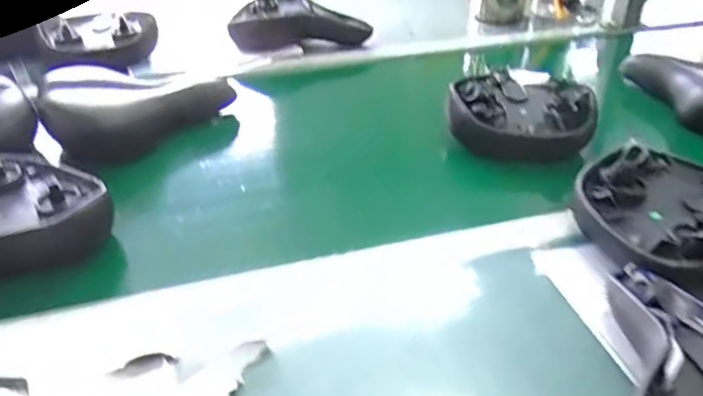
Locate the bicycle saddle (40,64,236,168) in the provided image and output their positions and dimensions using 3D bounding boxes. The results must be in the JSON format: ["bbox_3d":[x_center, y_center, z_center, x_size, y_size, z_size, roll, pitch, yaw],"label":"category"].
[{"bbox_3d":[-0.288,-0.119,0.813,0.242,0.080,0.145,-12,36,-19],"label":"bicycle saddle"}]

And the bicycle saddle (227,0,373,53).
[{"bbox_3d":[-0.088,-0.318,1.088,0.247,0.078,0.113,4,34,4],"label":"bicycle saddle"}]

